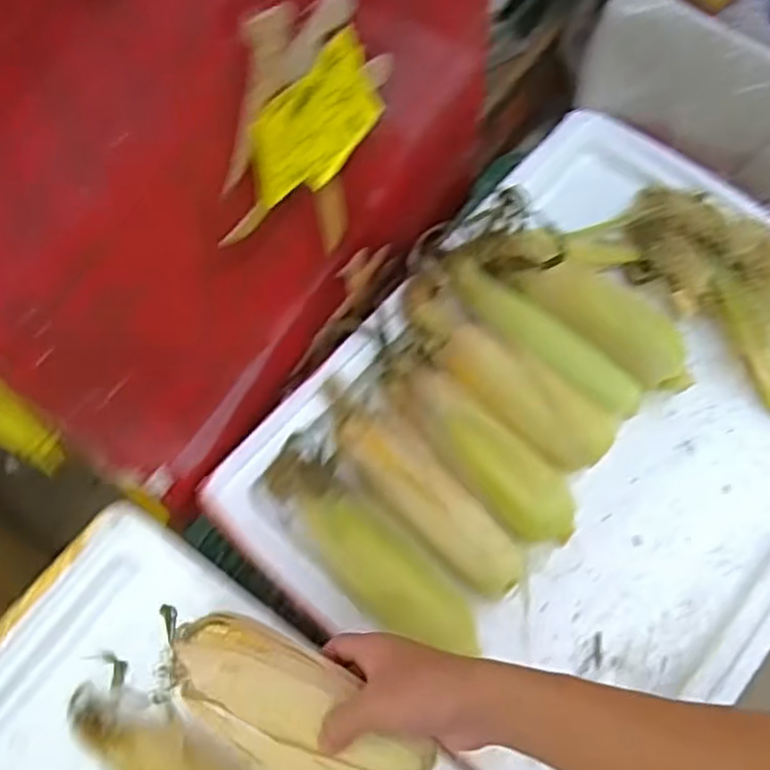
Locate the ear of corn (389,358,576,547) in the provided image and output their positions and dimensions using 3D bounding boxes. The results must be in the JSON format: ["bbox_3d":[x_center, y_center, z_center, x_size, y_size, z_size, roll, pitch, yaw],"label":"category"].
[{"bbox_3d":[0.082,0.060,0.643,0.063,0.052,0.206,-41,72,-14],"label":"ear of corn"}]

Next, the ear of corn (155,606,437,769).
[{"bbox_3d":[-0.064,0.215,0.470,0.217,0.050,0.077,27,70,20],"label":"ear of corn"}]

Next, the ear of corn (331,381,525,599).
[{"bbox_3d":[0.020,0.093,0.625,0.231,0.040,0.056,41,74,16],"label":"ear of corn"}]

